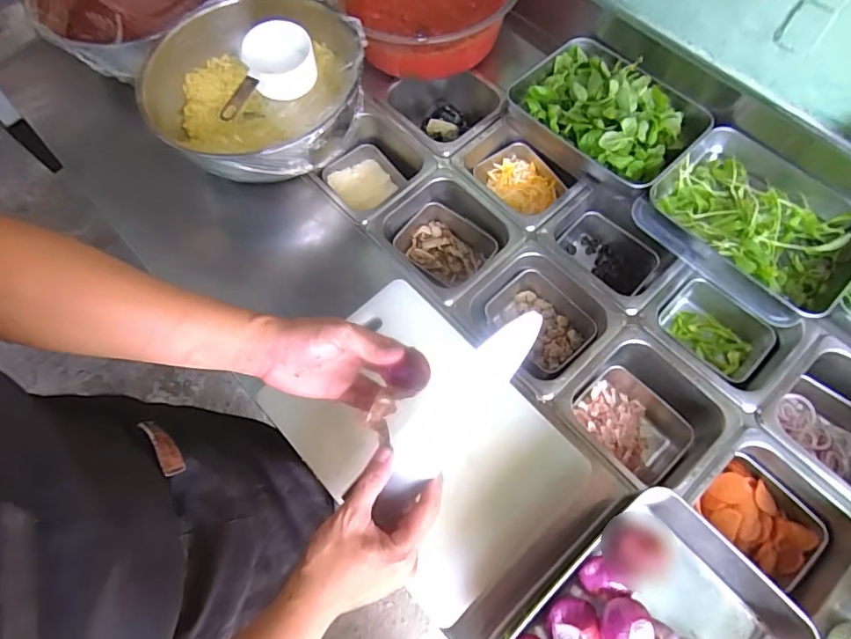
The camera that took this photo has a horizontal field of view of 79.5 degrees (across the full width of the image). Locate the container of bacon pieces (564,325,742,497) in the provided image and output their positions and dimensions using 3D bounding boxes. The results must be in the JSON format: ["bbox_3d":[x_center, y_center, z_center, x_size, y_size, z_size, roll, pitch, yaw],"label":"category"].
[{"bbox_3d":[0.273,0.128,0.665,0.159,0.099,0.172,-41,72,-13],"label":"container of bacon pieces"}]

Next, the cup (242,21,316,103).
[{"bbox_3d":[-0.197,-0.348,0.700,0.092,0.069,0.080,-20,69,-5],"label":"cup"}]

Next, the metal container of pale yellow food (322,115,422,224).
[{"bbox_3d":[-0.090,-0.226,0.812,0.155,0.078,0.150,42,76,17],"label":"metal container of pale yellow food"}]

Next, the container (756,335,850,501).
[{"bbox_3d":[0.514,0.140,0.649,0.167,0.087,0.175,-41,72,-13],"label":"container"}]

